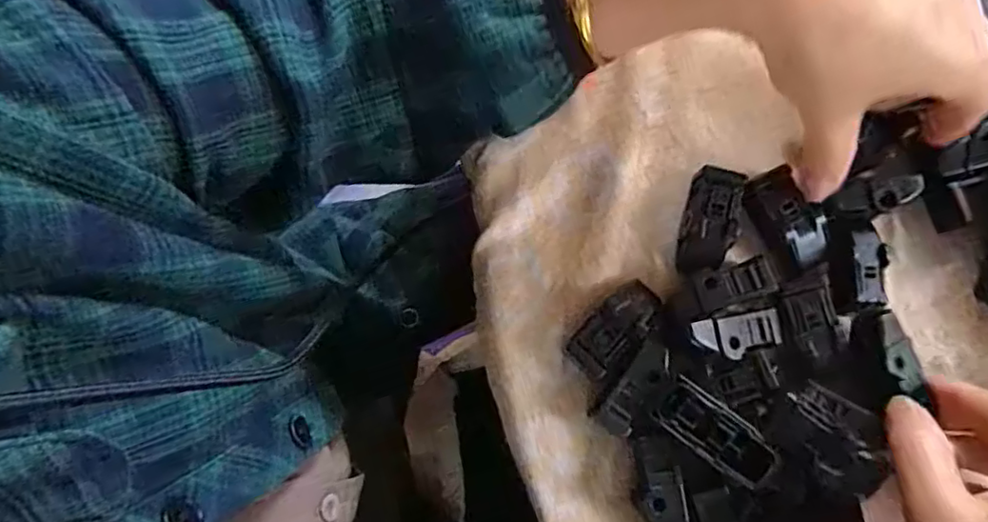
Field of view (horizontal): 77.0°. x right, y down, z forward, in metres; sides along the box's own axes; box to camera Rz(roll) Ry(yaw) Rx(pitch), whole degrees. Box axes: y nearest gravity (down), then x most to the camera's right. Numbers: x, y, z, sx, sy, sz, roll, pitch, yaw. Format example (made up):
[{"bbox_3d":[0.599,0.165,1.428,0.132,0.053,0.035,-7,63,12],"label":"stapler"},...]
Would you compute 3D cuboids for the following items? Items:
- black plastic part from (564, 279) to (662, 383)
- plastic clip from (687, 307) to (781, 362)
[{"bbox_3d":[0.055,0.032,0.281,0.048,0.019,0.024,-44,81,-7],"label":"black plastic part"},{"bbox_3d":[0.105,0.031,0.264,0.044,0.008,0.019,-3,77,-23],"label":"plastic clip"}]

